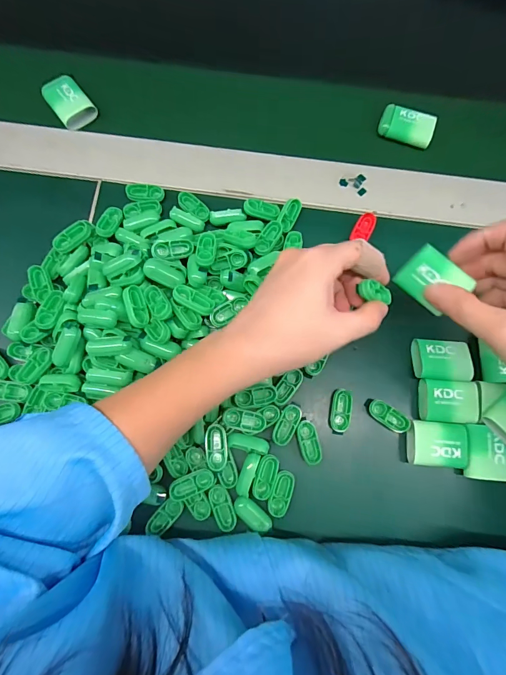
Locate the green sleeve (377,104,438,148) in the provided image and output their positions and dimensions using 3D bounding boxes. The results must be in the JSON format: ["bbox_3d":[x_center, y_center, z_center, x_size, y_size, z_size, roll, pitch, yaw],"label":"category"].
[{"bbox_3d":[0.151,-0.208,0.349,0.052,0.012,0.033,24,79,4],"label":"green sleeve"}]

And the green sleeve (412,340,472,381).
[{"bbox_3d":[0.157,0.020,0.299,0.042,0.017,0.033,4,78,1],"label":"green sleeve"}]

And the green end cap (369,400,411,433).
[{"bbox_3d":[0.112,0.065,0.295,0.035,0.007,0.015,33,80,6],"label":"green end cap"}]

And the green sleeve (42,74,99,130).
[{"bbox_3d":[-0.183,-0.235,0.356,0.035,0.016,0.049,-37,81,-7],"label":"green sleeve"}]

